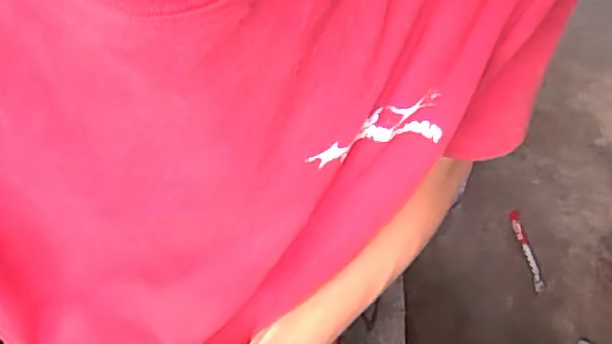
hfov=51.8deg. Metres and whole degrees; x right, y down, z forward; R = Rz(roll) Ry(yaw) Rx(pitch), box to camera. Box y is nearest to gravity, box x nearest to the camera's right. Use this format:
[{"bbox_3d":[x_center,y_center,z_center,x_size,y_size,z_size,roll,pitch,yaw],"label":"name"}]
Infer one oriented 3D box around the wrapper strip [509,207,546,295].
[{"bbox_3d":[0.453,0.160,1.291,0.026,0.008,0.173,-9,66,-7],"label":"wrapper strip"}]

